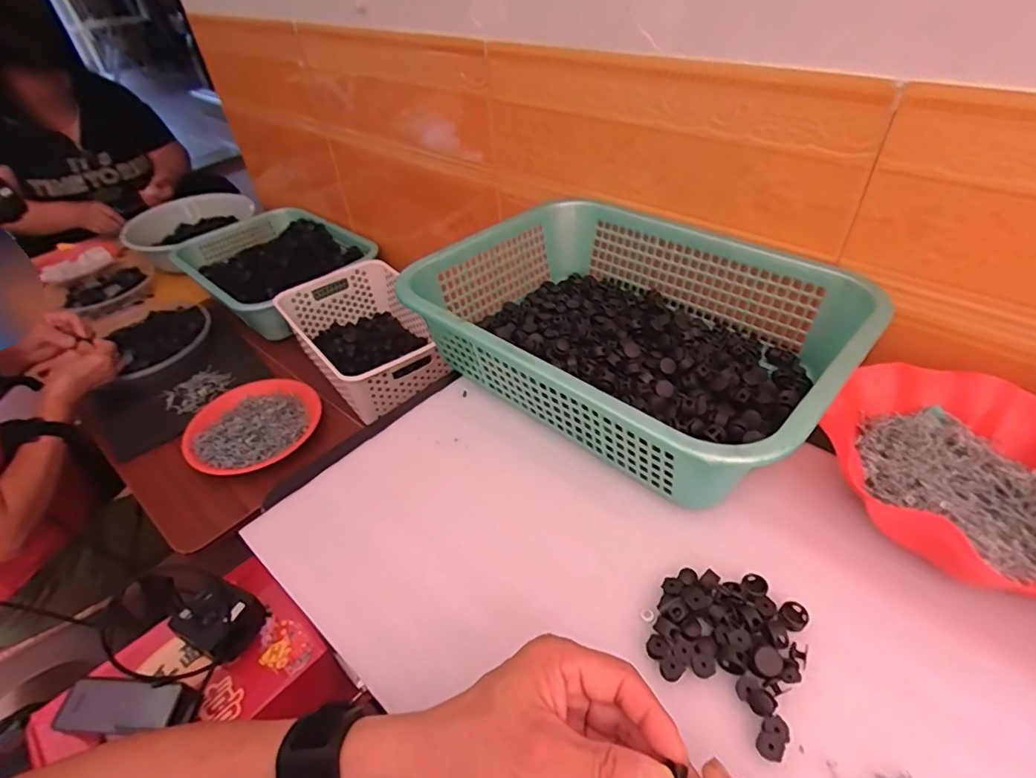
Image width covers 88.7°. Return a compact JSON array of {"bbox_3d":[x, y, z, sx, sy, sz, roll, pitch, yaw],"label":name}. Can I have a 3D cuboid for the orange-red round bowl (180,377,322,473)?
[{"bbox_3d":[-0.405,0.054,0.823,0.187,0.034,0.196,-14,43,-9],"label":"orange-red round bowl"}]

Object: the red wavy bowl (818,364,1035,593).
[{"bbox_3d":[0.342,0.058,0.375,0.202,0.062,0.217,-3,43,3],"label":"red wavy bowl"}]

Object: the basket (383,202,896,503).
[{"bbox_3d":[0.106,-0.068,0.521,0.385,0.101,0.298,30,53,32],"label":"basket"}]

